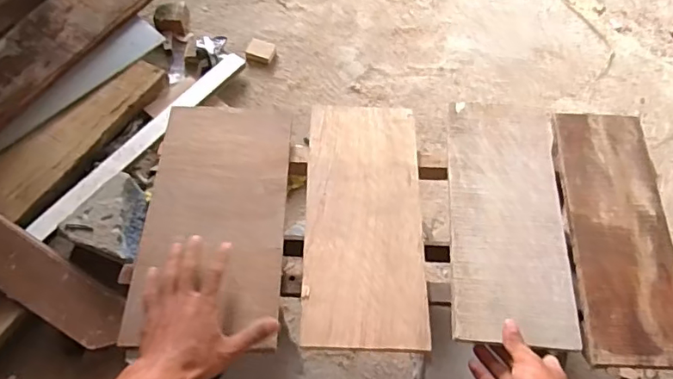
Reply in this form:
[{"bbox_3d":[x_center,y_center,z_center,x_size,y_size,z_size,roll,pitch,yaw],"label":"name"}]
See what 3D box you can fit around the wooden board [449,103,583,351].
[{"bbox_3d":[0.224,0.027,0.688,0.146,0.015,0.344,6,60,2],"label":"wooden board"}]

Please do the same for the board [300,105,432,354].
[{"bbox_3d":[0.037,0.031,0.682,0.147,0.011,0.348,2,60,-1],"label":"board"}]

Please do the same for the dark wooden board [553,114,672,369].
[{"bbox_3d":[0.365,0.049,0.681,0.130,0.016,0.347,4,60,0],"label":"dark wooden board"}]

